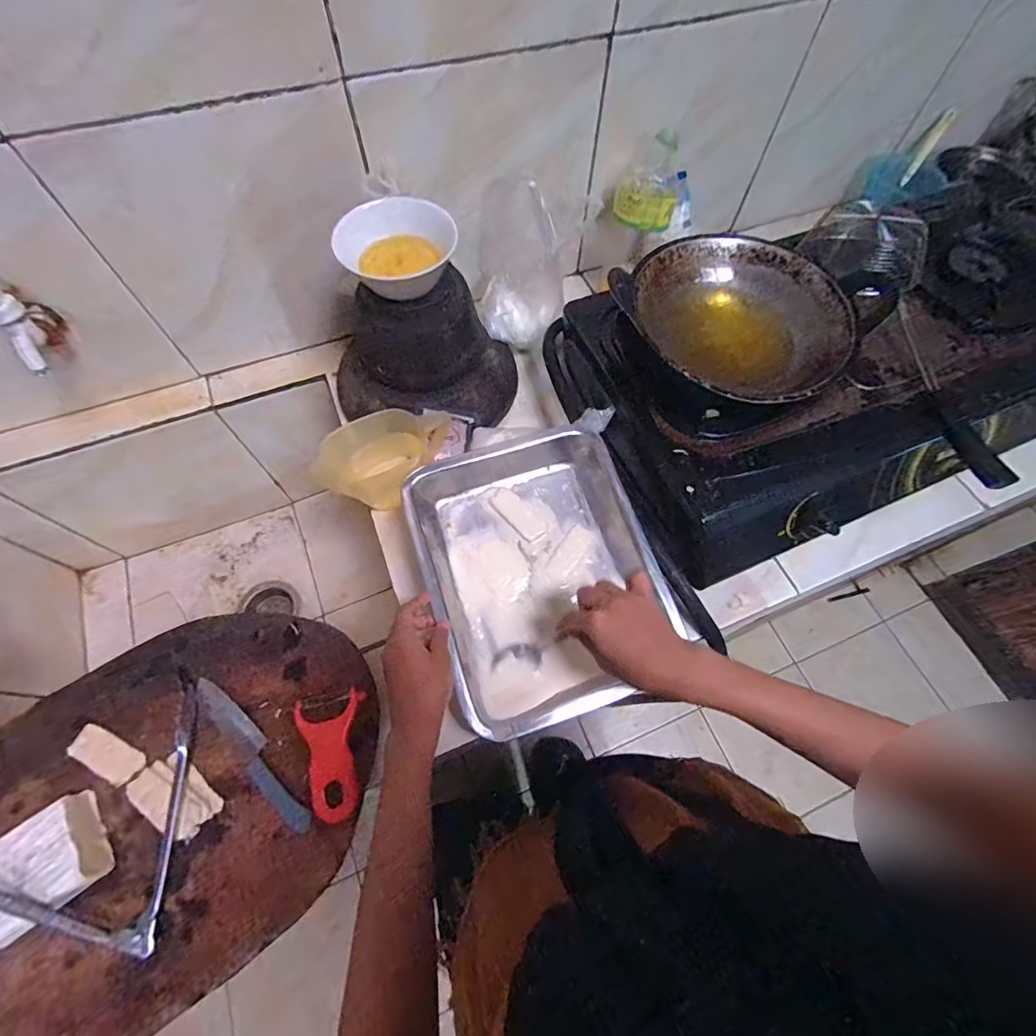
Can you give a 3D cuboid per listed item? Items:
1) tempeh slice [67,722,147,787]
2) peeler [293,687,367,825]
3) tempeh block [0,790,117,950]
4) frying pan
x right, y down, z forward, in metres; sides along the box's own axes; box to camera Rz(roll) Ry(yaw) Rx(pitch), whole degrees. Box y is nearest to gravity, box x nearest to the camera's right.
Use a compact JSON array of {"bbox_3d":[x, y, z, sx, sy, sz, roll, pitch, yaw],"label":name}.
[{"bbox_3d":[-0.387,0.223,0.457,0.071,0.005,0.030,25,66,10],"label":"tempeh slice"},{"bbox_3d":[-0.175,0.225,0.460,0.062,0.009,0.109,-12,65,-7],"label":"peeler"},{"bbox_3d":[-0.402,0.292,0.403,0.086,0.035,0.075,-33,69,-16],"label":"tempeh block"},{"bbox_3d":[0.243,-0.213,0.541,0.205,0.072,0.226,-30,68,-15],"label":"frying pan"}]

